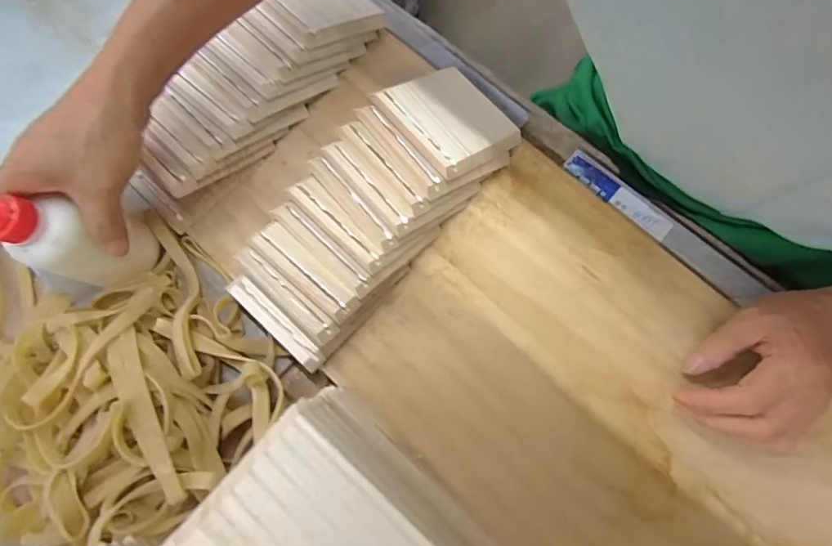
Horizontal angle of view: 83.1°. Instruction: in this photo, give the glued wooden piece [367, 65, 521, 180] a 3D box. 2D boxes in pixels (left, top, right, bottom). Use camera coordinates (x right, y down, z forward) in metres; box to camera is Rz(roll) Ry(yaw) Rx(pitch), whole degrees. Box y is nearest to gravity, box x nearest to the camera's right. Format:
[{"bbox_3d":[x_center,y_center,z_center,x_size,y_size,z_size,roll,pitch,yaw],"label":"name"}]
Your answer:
[{"bbox_3d":[0.030,-0.129,0.387,0.101,0.009,0.093,-35,76,-34],"label":"glued wooden piece"}]

